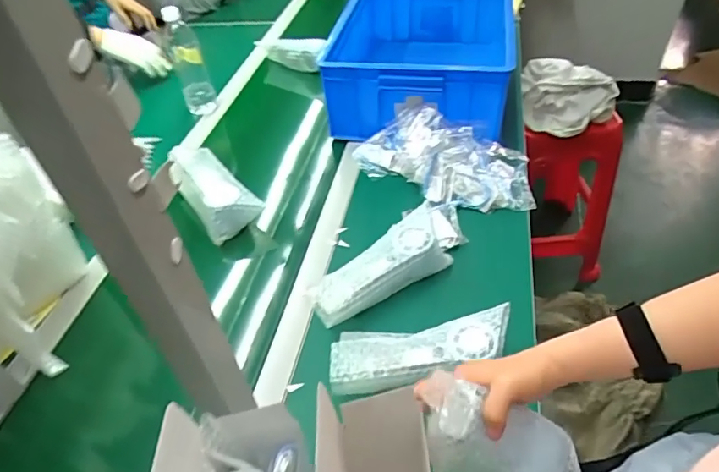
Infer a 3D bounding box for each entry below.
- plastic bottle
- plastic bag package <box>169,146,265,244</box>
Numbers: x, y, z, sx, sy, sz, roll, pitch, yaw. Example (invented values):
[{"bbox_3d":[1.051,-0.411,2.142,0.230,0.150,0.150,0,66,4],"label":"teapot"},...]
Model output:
[{"bbox_3d":[-0.369,-0.373,1.076,0.066,0.225,0.063,-17,45,-11],"label":"plastic bottle"},{"bbox_3d":[-0.255,-0.081,0.856,0.086,0.067,0.205,-32,50,-24],"label":"plastic bag package"}]

